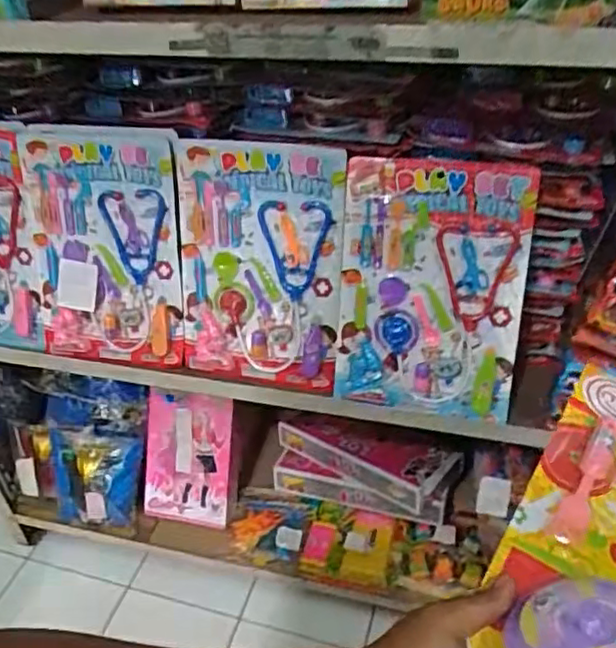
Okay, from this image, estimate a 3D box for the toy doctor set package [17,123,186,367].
[{"bbox_3d":[-0.381,-0.142,1.176,0.328,0.416,0.036,6,13,17],"label":"toy doctor set package"}]

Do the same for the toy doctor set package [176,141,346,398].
[{"bbox_3d":[-0.090,-0.093,1.091,0.299,0.405,0.037,9,17,21],"label":"toy doctor set package"}]

